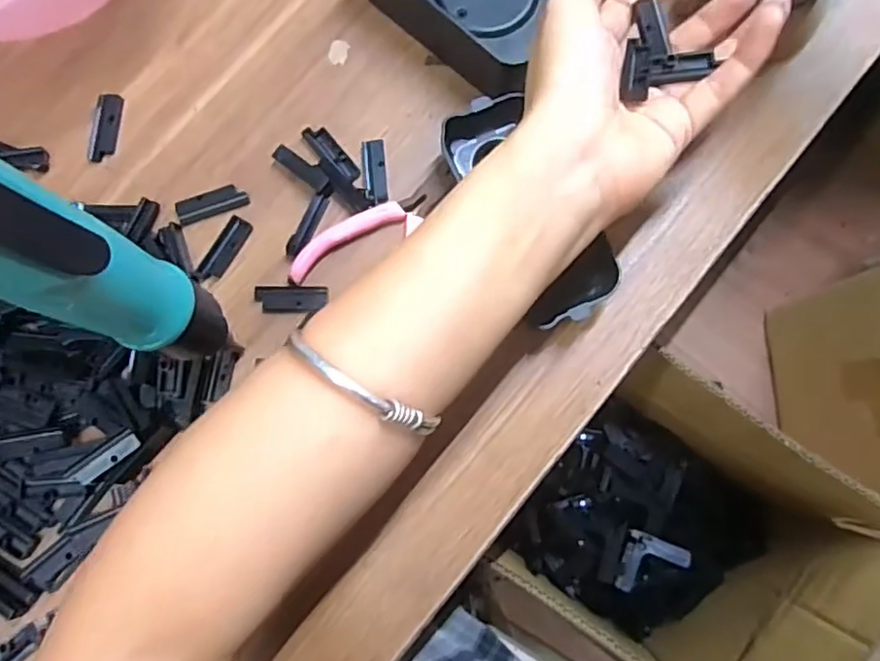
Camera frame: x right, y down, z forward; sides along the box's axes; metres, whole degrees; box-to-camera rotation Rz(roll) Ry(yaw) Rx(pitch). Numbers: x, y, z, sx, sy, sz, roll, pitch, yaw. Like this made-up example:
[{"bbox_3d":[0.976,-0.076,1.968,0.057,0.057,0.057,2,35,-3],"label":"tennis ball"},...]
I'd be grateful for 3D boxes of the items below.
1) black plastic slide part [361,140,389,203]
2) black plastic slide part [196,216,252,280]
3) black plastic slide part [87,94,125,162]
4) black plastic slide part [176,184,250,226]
[{"bbox_3d":[-0.033,-0.081,0.319,0.012,0.004,0.033,-5,81,-2],"label":"black plastic slide part"},{"bbox_3d":[-0.108,-0.040,0.312,0.012,0.004,0.035,30,81,4],"label":"black plastic slide part"},{"bbox_3d":[-0.173,-0.105,0.324,0.013,0.004,0.036,5,80,0],"label":"black plastic slide part"},{"bbox_3d":[-0.116,-0.064,0.318,0.036,0.004,0.013,-18,81,-4],"label":"black plastic slide part"}]

